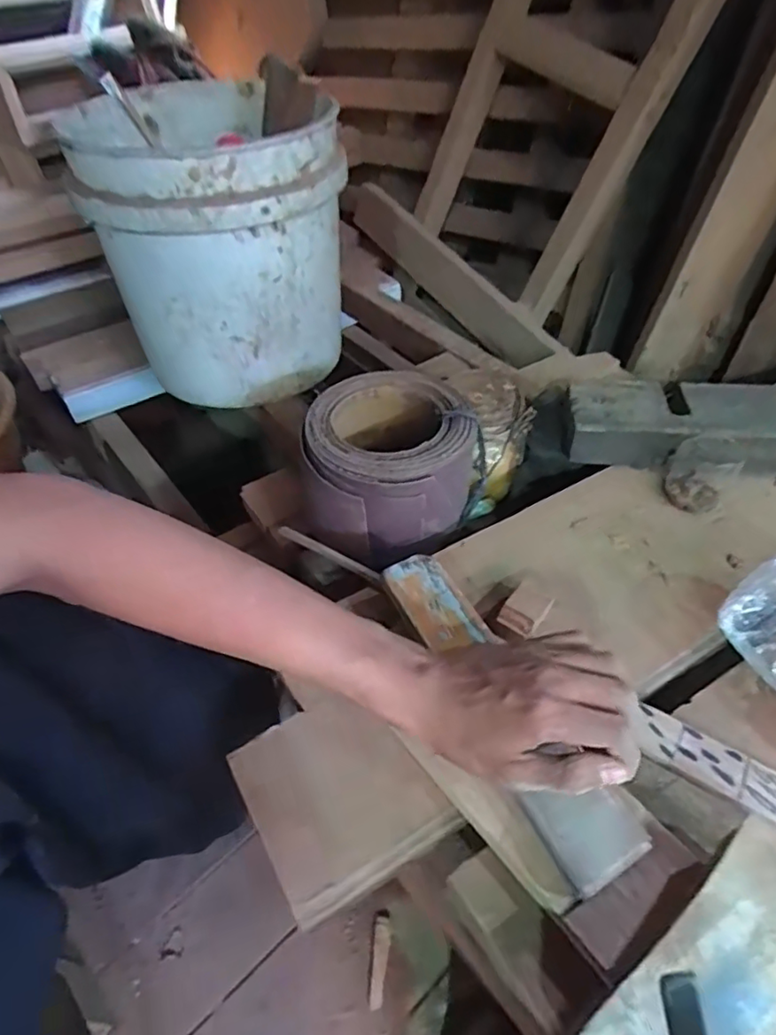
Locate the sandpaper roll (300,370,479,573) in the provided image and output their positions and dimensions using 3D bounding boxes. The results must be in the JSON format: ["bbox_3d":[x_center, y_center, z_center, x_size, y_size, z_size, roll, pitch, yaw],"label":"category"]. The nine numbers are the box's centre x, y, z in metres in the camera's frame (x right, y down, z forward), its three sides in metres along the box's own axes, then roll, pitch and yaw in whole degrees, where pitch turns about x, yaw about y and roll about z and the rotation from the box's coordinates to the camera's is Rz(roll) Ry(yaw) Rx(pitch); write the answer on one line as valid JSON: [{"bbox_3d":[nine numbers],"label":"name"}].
[{"bbox_3d":[-0.001,-0.052,0.599,0.159,0.116,0.166,-1,46,1],"label":"sandpaper roll"}]

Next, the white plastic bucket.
[{"bbox_3d":[-0.218,-0.337,0.748,0.260,0.286,0.327,-23,49,-20],"label":"white plastic bucket"}]

